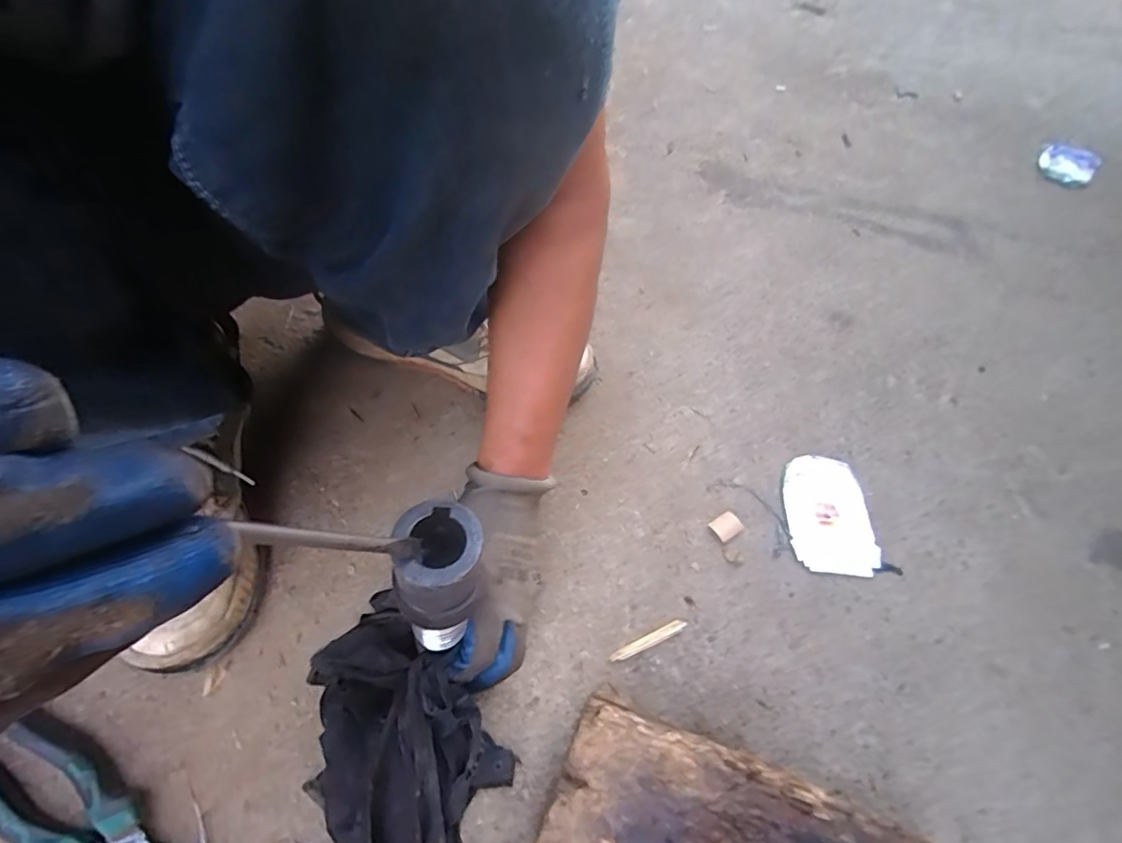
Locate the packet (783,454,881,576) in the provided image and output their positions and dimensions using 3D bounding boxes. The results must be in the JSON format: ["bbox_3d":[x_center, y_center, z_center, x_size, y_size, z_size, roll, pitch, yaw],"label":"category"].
[{"bbox_3d":[0.237,0.081,0.480,0.072,0.012,0.106,2,56,1],"label":"packet"}]

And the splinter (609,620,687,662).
[{"bbox_3d":[0.068,0.171,0.422,0.064,0.005,0.009,-21,59,-14],"label":"splinter"}]

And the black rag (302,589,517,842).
[{"bbox_3d":[-0.109,0.202,0.339,0.106,0.055,0.149,-38,64,-23],"label":"black rag"}]

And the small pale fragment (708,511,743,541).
[{"bbox_3d":[0.145,0.092,0.476,0.025,0.004,0.021,-28,60,-17],"label":"small pale fragment"}]

